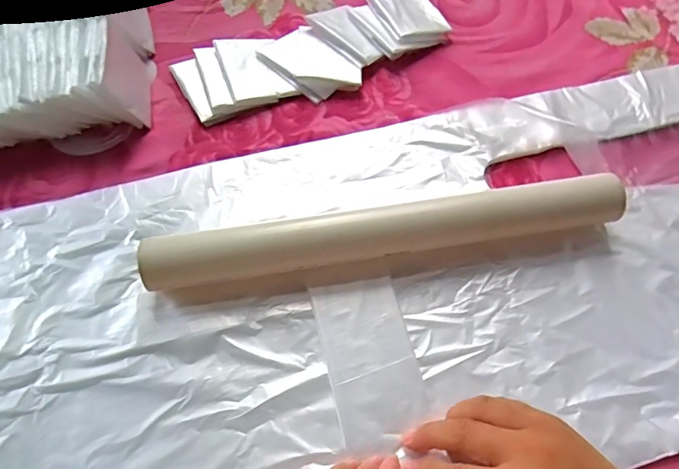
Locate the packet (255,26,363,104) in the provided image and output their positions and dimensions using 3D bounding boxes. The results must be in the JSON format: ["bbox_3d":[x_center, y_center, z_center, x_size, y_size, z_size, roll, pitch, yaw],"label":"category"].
[{"bbox_3d":[-0.027,-0.168,0.458,0.062,0.014,0.101,-41,70,-18],"label":"packet"}]

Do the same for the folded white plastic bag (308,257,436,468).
[{"bbox_3d":[0.034,0.126,0.279,0.059,0.054,0.240,-12,40,-5],"label":"folded white plastic bag"}]

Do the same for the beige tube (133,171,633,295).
[{"bbox_3d":[0.036,0.002,0.346,0.353,0.041,0.042,-9,63,-3],"label":"beige tube"}]

